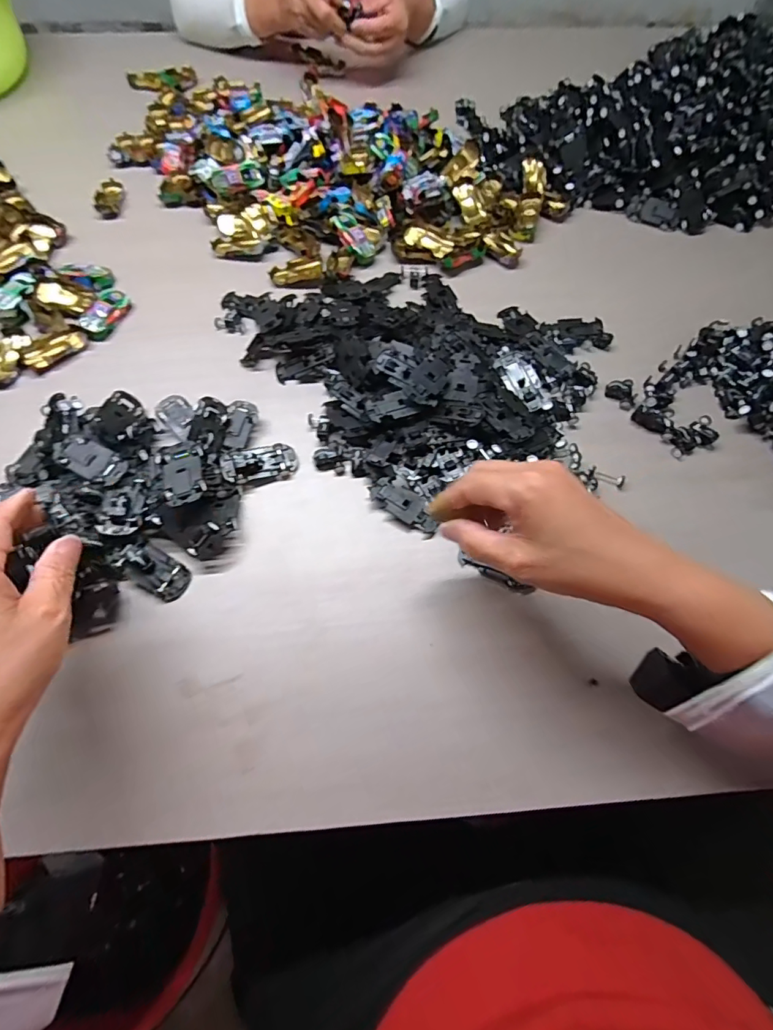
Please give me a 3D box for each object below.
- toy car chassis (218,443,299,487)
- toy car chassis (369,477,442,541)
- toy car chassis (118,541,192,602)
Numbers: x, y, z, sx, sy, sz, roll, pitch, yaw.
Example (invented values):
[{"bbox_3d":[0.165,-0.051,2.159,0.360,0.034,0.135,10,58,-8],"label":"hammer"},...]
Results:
[{"bbox_3d":[-0.115,-0.046,0.423,0.065,0.018,0.033,-18,65,-9],"label":"toy car chassis"},{"bbox_3d":[0.017,-0.006,0.409,0.035,0.010,0.066,-42,74,-17],"label":"toy car chassis"},{"bbox_3d":[-0.187,0.044,0.375,0.055,0.021,0.029,29,67,13],"label":"toy car chassis"}]

